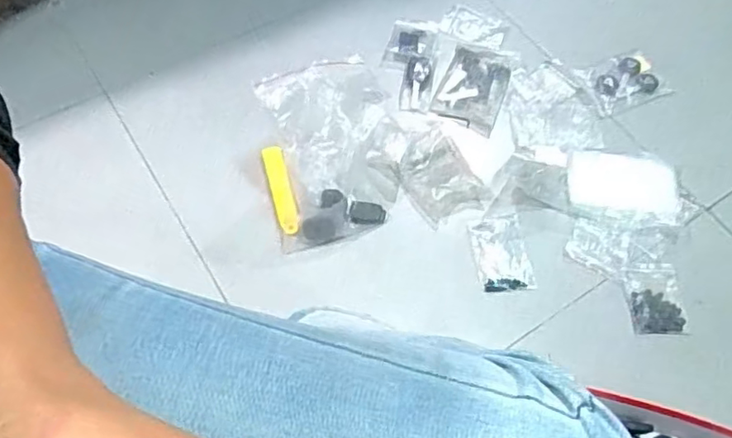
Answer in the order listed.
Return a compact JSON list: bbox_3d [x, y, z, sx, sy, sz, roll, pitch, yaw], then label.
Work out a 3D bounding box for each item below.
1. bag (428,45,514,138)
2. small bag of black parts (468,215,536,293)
[{"bbox_3d":[0.156,-0.196,0.856,0.093,0.015,0.142,21,62,8],"label":"bag"},{"bbox_3d":[0.168,0.044,0.741,0.066,0.005,0.096,-6,62,-6],"label":"small bag of black parts"}]

